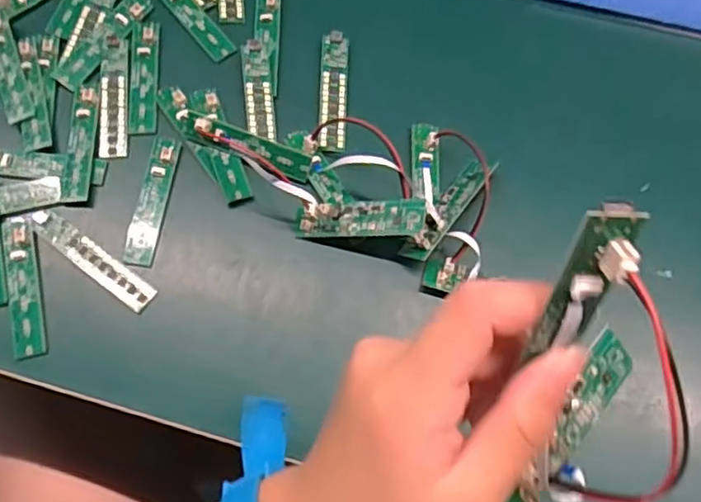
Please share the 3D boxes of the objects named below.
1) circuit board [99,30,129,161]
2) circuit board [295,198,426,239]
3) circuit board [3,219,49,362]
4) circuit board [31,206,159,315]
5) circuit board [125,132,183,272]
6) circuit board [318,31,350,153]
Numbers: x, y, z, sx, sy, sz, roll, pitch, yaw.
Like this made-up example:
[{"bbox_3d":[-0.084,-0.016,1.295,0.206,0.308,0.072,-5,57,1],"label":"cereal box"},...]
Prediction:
[{"bbox_3d":[-0.153,-0.103,0.416,0.017,0.004,0.089,-2,73,-2],"label":"circuit board"},{"bbox_3d":[0.004,-0.019,0.376,0.079,0.009,0.021,-1,71,20],"label":"circuit board"},{"bbox_3d":[-0.189,0.020,0.370,0.018,0.004,0.081,-12,73,-5],"label":"circuit board"},{"bbox_3d":[-0.155,0.005,0.380,0.088,0.004,0.017,36,67,6],"label":"circuit board"},{"bbox_3d":[-0.122,-0.031,0.394,0.018,0.004,0.084,9,72,1],"label":"circuit board"},{"bbox_3d":[-0.011,-0.105,0.420,0.018,0.008,0.084,3,72,-1],"label":"circuit board"}]

